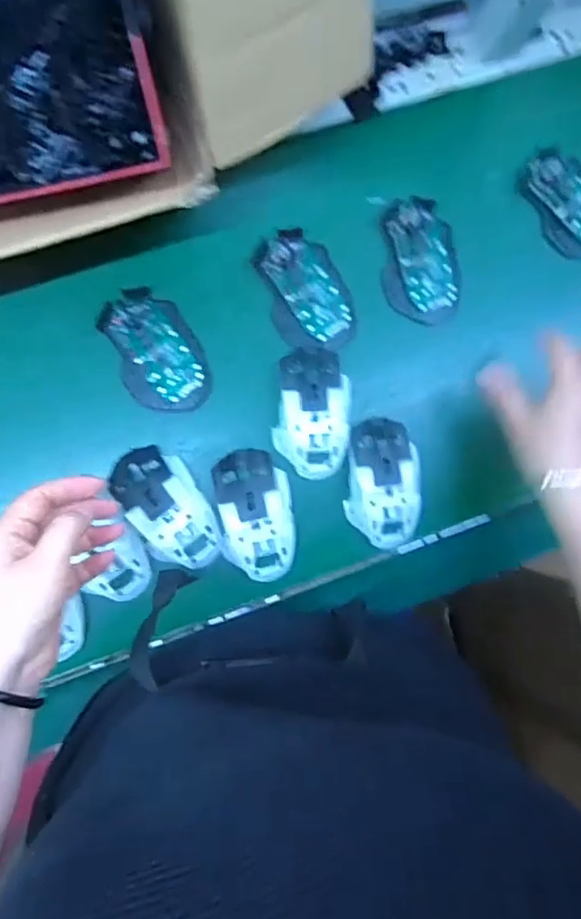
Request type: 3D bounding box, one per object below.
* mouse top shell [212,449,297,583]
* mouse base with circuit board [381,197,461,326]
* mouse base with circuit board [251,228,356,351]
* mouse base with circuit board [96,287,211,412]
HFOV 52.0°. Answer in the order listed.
[{"bbox_3d":[-0.031,0.050,0.524,0.069,0.037,0.117,-8,88,-6],"label":"mouse top shell"},{"bbox_3d":[0.124,-0.190,0.558,0.070,0.019,0.116,-2,87,-6],"label":"mouse base with circuit board"},{"bbox_3d":[0.016,-0.154,0.542,0.071,0.022,0.114,-28,90,-7],"label":"mouse base with circuit board"},{"bbox_3d":[-0.120,-0.097,0.532,0.071,0.020,0.115,-26,90,-7],"label":"mouse base with circuit board"}]

